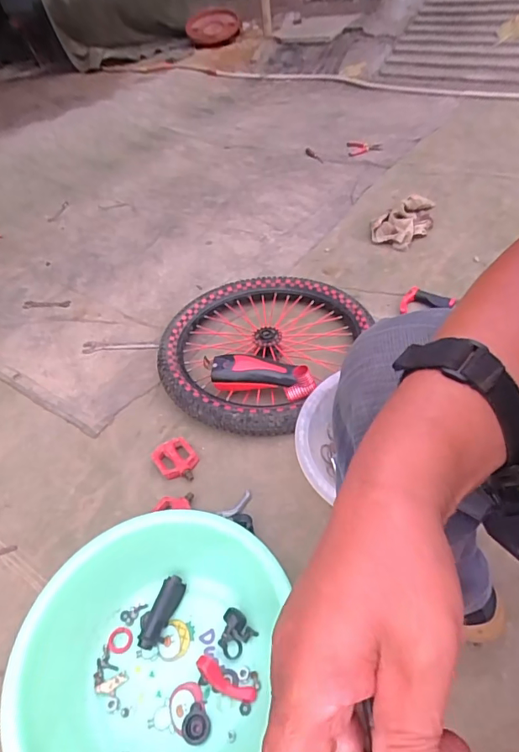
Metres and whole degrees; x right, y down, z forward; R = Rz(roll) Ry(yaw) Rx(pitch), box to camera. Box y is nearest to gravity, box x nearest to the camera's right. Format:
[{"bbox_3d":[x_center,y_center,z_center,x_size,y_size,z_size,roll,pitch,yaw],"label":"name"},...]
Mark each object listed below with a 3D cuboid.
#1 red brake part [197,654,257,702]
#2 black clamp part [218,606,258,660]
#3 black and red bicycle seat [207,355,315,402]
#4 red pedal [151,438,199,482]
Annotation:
[{"bbox_3d":[-0.046,0.408,0.626,0.087,0.011,0.024,27,51,13],"label":"red brake part"},{"bbox_3d":[-0.037,0.366,0.669,0.048,0.031,0.051,31,55,32],"label":"black clamp part"},{"bbox_3d":[0.001,-0.008,0.960,0.231,0.070,0.073,8,45,14],"label":"black and red bicycle seat"},{"bbox_3d":[-0.158,0.156,0.889,0.071,0.022,0.098,-31,49,-24],"label":"red pedal"}]

